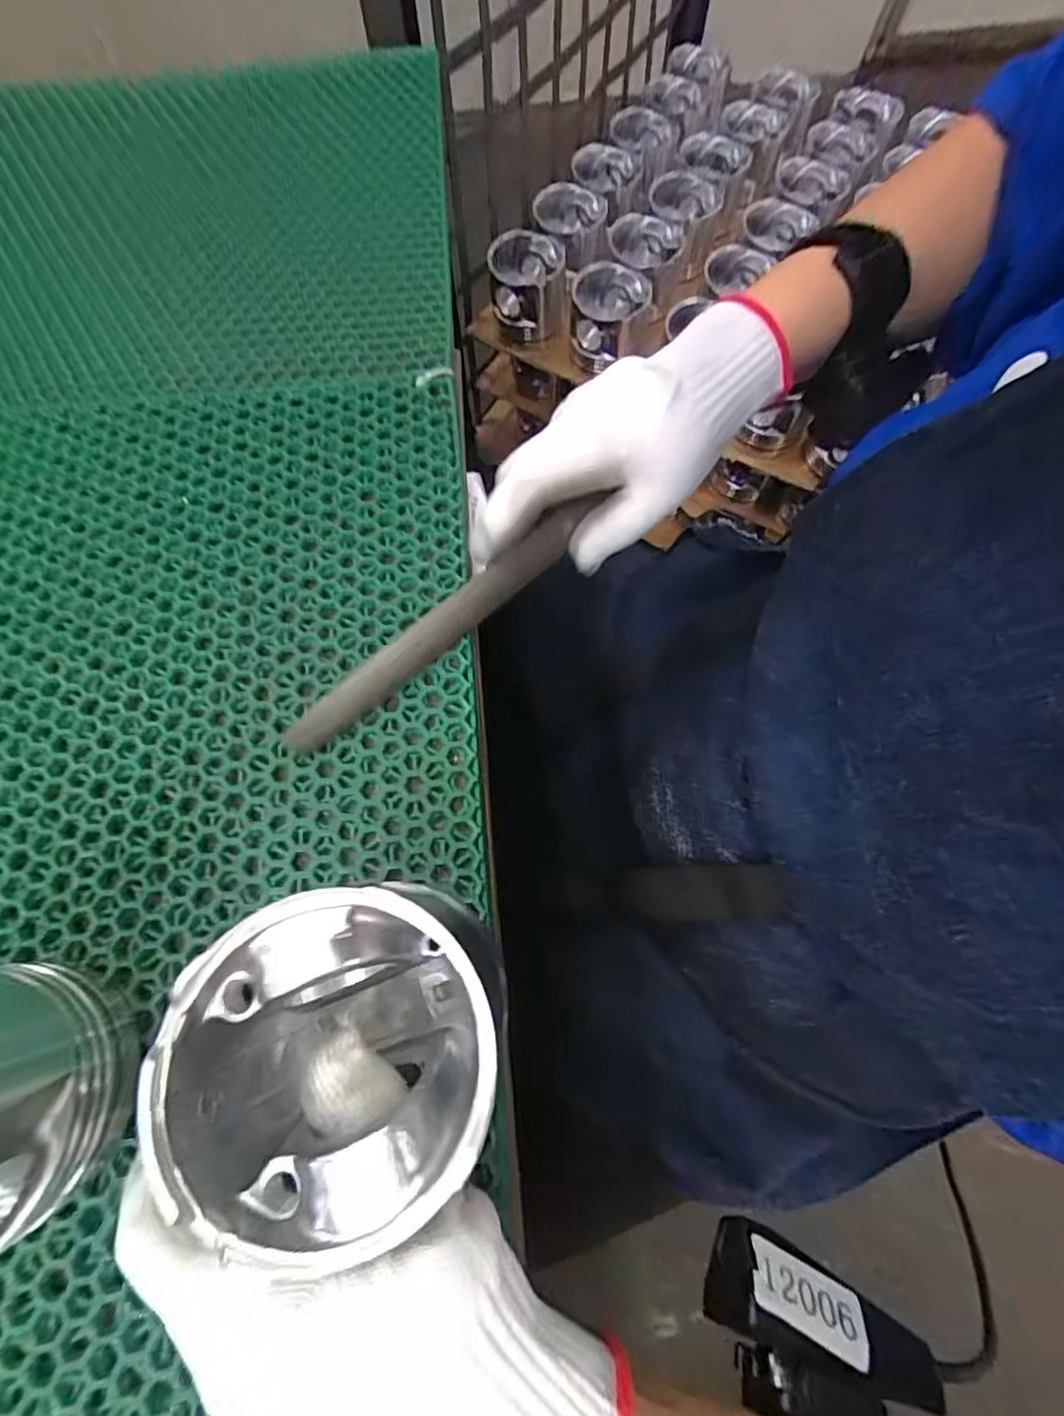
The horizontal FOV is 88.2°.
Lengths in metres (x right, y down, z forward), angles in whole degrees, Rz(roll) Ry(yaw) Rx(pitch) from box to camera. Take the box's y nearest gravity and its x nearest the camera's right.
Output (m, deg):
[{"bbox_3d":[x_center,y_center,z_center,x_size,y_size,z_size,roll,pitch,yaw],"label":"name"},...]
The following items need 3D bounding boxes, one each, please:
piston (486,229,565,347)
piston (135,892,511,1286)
[{"bbox_3d":[-0.009,-0.560,0.727,0.094,0.088,0.092,-11,72,-4],"label":"piston"},{"bbox_3d":[-0.058,0.109,0.190,0.093,0.086,0.088,0,72,-1],"label":"piston"}]

